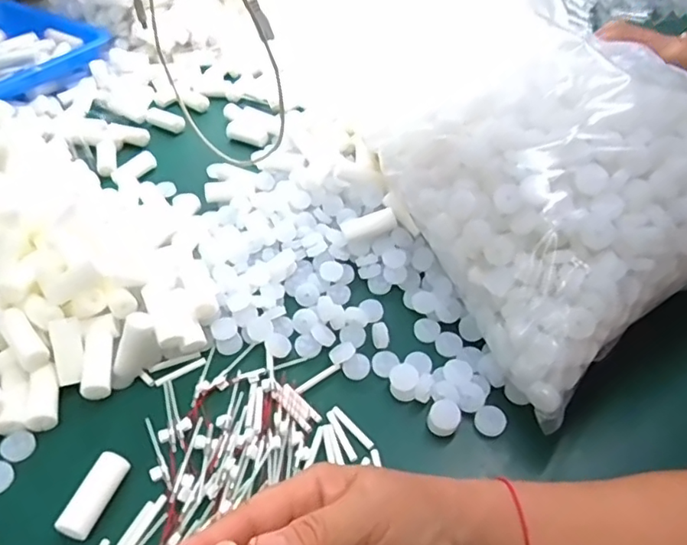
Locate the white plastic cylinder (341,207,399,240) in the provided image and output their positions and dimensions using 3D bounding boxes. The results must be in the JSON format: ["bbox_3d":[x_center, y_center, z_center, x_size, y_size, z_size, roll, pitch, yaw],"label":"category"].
[{"bbox_3d":[0.024,-0.044,0.524,0.051,0.014,0.018,-15,47,8],"label":"white plastic cylinder"}]

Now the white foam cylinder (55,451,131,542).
[{"bbox_3d":[-0.158,0.143,0.357,0.021,0.015,0.053,14,46,15],"label":"white foam cylinder"}]

